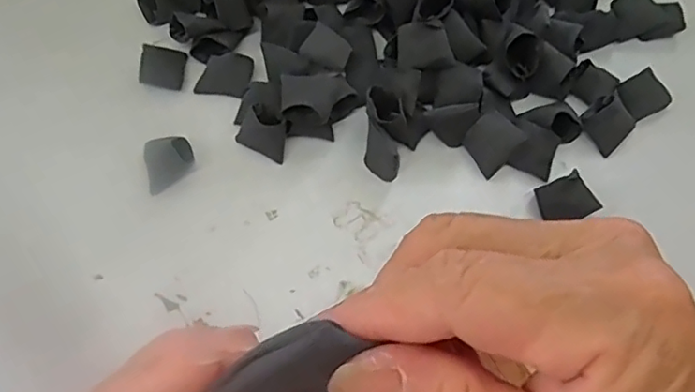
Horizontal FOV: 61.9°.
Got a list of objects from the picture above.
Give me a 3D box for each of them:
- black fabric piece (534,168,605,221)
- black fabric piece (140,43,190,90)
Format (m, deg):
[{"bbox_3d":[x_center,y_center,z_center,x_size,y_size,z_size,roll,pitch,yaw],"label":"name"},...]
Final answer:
[{"bbox_3d":[0.160,0.003,0.420,0.043,0.010,0.033,-27,90,-8],"label":"black fabric piece"},{"bbox_3d":[-0.154,-0.108,0.484,0.036,0.005,0.041,11,61,-15],"label":"black fabric piece"}]

